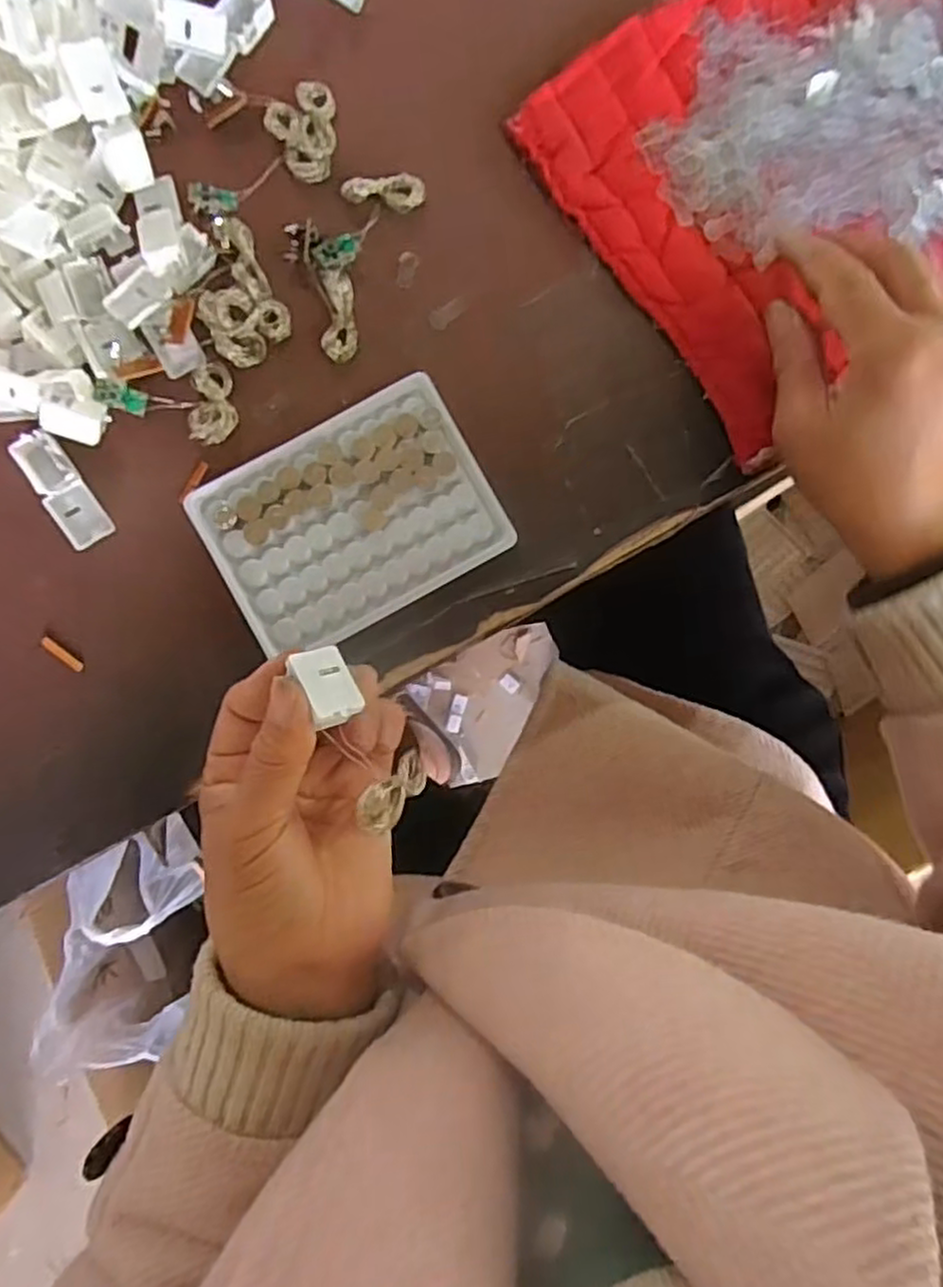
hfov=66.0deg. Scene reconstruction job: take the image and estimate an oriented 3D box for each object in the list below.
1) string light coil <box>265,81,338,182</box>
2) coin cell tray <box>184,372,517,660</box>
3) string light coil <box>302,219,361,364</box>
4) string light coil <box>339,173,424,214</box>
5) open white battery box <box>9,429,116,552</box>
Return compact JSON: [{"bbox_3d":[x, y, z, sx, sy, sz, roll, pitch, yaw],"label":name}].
[{"bbox_3d":[-0.076,-0.244,0.347,0.034,0.011,0.040,-29,89,-3],"label":"string light coil"},{"bbox_3d":[-0.057,-0.059,0.344,0.128,0.009,0.097,-30,89,-3],"label":"coin cell tray"},{"bbox_3d":[-0.063,-0.168,0.343,0.025,0.017,0.064,-12,88,-3],"label":"string light coil"},{"bbox_3d":[-0.042,-0.219,0.350,0.038,0.005,0.019,9,87,-2],"label":"string light coil"},{"bbox_3d":[-0.190,-0.071,0.337,0.020,0.010,0.055,-34,89,-3],"label":"open white battery box"}]

